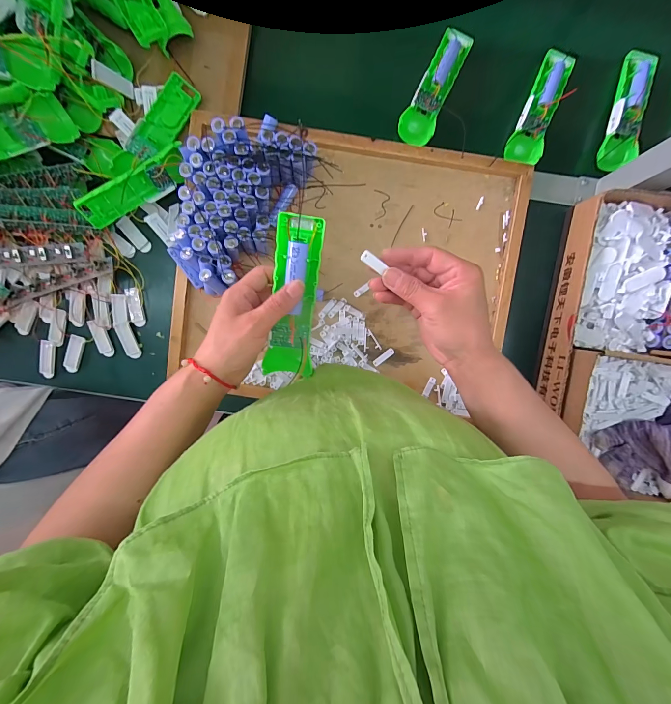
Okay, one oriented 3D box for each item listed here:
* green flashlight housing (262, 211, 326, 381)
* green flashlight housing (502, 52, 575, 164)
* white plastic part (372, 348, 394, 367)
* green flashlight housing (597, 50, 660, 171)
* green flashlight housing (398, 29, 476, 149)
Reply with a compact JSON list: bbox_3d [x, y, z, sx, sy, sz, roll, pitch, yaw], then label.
[{"bbox_3d":[-0.041,-0.049,0.311,0.045,0.025,0.154,8,108,1],"label":"green flashlight housing"},{"bbox_3d":[0.302,-0.363,0.475,0.052,0.026,0.168,19,95,0],"label":"green flashlight housing"},{"bbox_3d":[0.075,0.008,0.499,0.038,0.009,0.011,-39,93,4],"label":"white plastic part"},{"bbox_3d":[0.436,-0.356,0.476,0.045,0.030,0.168,15,95,0],"label":"green flashlight housing"},{"bbox_3d":[0.147,-0.391,0.472,0.050,0.024,0.164,24,95,-1],"label":"green flashlight housing"}]

